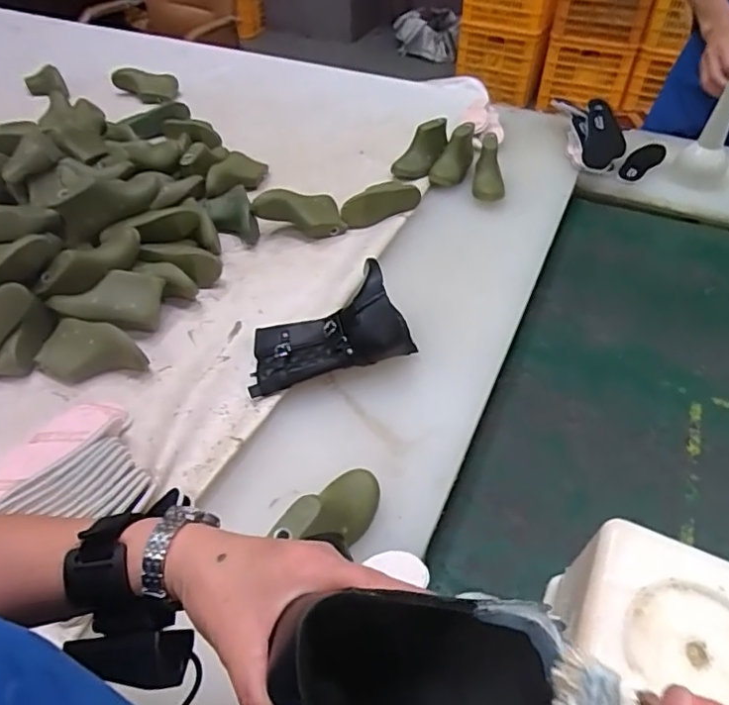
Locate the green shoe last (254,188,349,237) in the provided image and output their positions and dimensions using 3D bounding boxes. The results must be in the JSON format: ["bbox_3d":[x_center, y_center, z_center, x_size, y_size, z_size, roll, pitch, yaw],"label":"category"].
[{"bbox_3d":[-0.104,-0.229,0.938,0.154,0.051,0.066,8,43,-22],"label":"green shoe last"}]

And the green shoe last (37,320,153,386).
[{"bbox_3d":[-0.349,0.004,0.741,0.129,0.051,0.064,13,49,13],"label":"green shoe last"}]

